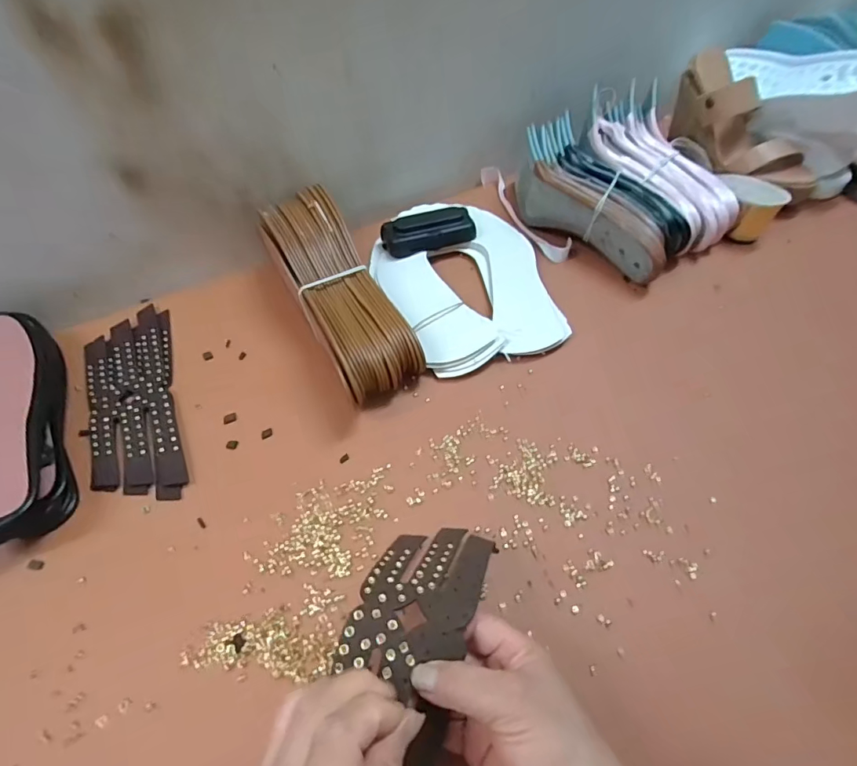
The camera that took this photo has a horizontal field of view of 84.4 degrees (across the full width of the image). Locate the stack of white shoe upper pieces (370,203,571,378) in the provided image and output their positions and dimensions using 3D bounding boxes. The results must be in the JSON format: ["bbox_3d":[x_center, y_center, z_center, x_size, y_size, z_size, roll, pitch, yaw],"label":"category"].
[{"bbox_3d":[0.036,-0.130,0.535,0.180,0.043,0.265,-15,55,-11],"label":"stack of white shoe upper pieces"}]

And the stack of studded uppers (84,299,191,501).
[{"bbox_3d":[-0.278,0.015,0.445,0.075,0.011,0.219,-18,55,-13],"label":"stack of studded uppers"}]

